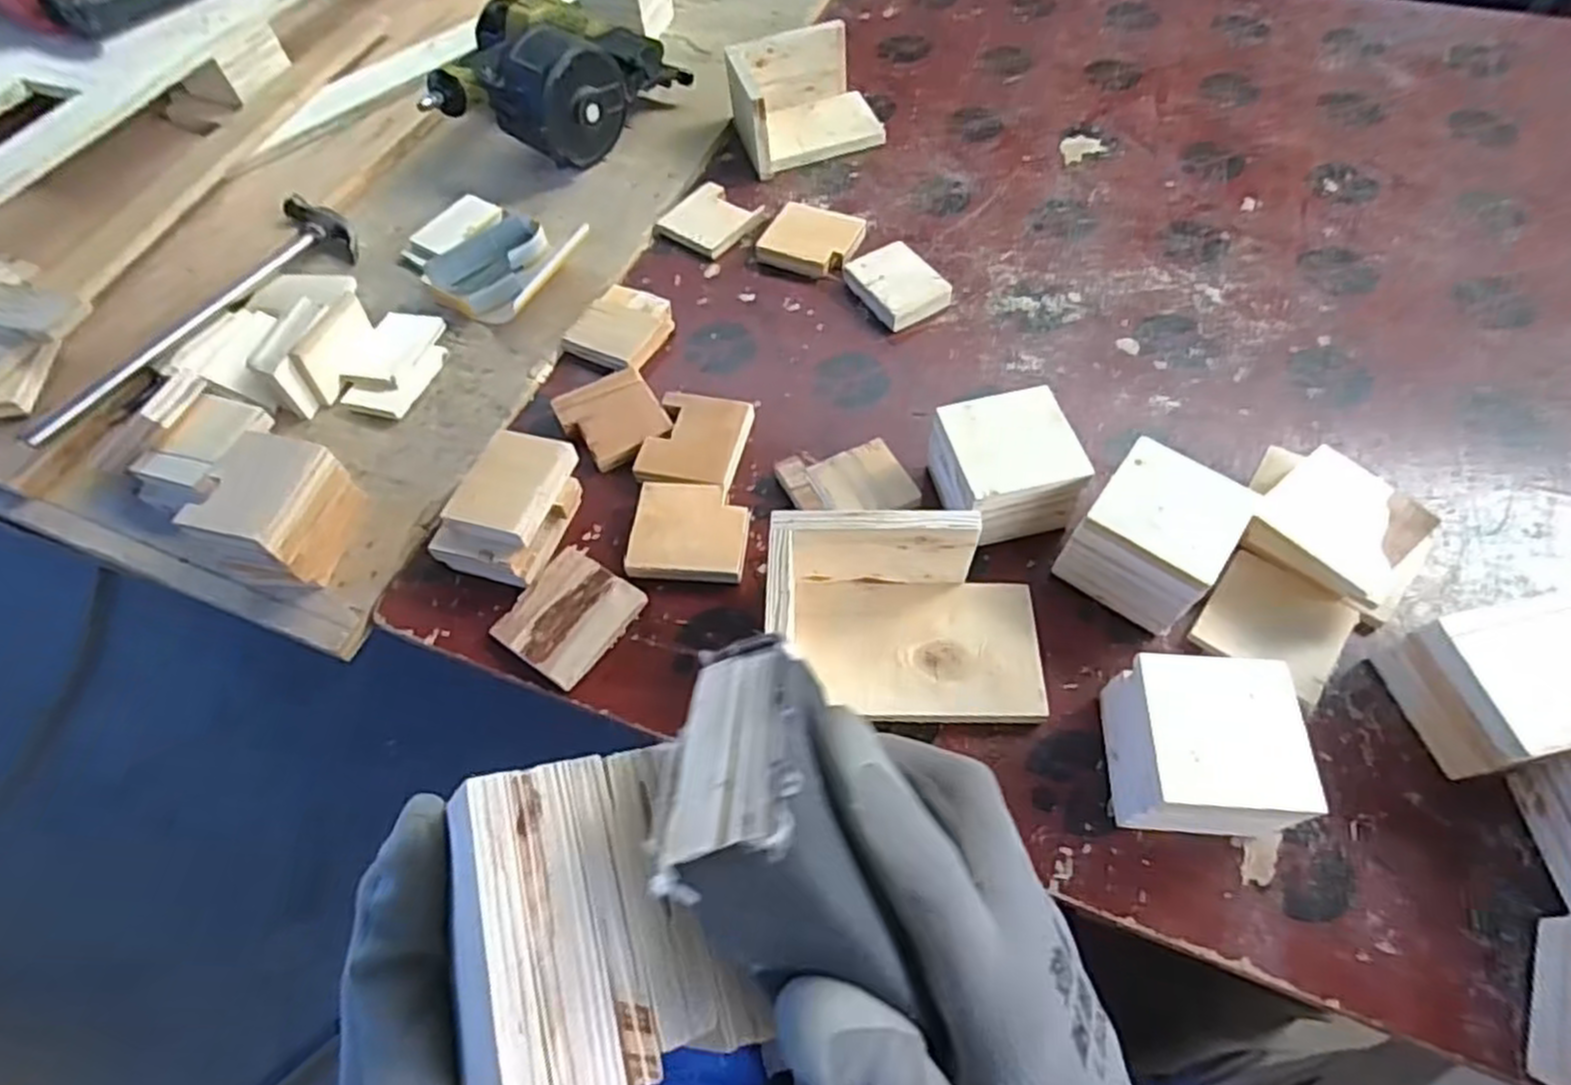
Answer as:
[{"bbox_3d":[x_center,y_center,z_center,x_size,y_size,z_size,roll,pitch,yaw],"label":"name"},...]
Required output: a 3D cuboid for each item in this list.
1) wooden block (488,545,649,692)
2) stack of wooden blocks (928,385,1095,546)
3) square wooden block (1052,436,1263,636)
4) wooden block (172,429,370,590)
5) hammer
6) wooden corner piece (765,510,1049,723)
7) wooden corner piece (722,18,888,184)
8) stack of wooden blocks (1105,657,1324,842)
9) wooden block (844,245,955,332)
[{"bbox_3d":[-0.164,0.056,0.583,0.088,0.011,0.092,29,66,19],"label":"wooden block"},{"bbox_3d":[0.168,-0.055,0.594,0.090,0.081,0.092,-13,60,-4],"label":"stack of wooden blocks"},{"bbox_3d":[0.267,-0.003,0.556,0.089,0.074,0.102,36,68,21],"label":"square wooden block"},{"bbox_3d":[-0.408,-0.022,0.612,0.088,0.089,0.100,9,61,9],"label":"wooden block"},{"bbox_3d":[-0.578,-0.221,0.761,0.083,0.039,0.357,26,65,17],"label":"hammer"},{"bbox_3d":[0.085,0.050,0.526,0.188,0.081,0.119,0,60,4],"label":"wooden corner piece"},{"bbox_3d":[0.019,-0.509,0.871,0.156,0.081,0.130,-18,60,-6],"label":"wooden corner piece"},{"bbox_3d":[0.260,0.131,0.481,0.093,0.077,0.099,2,60,5],"label":"stack of wooden blocks"},{"bbox_3d":[0.109,-0.250,0.749,0.069,0.027,0.088,-29,62,-12],"label":"wooden block"}]

